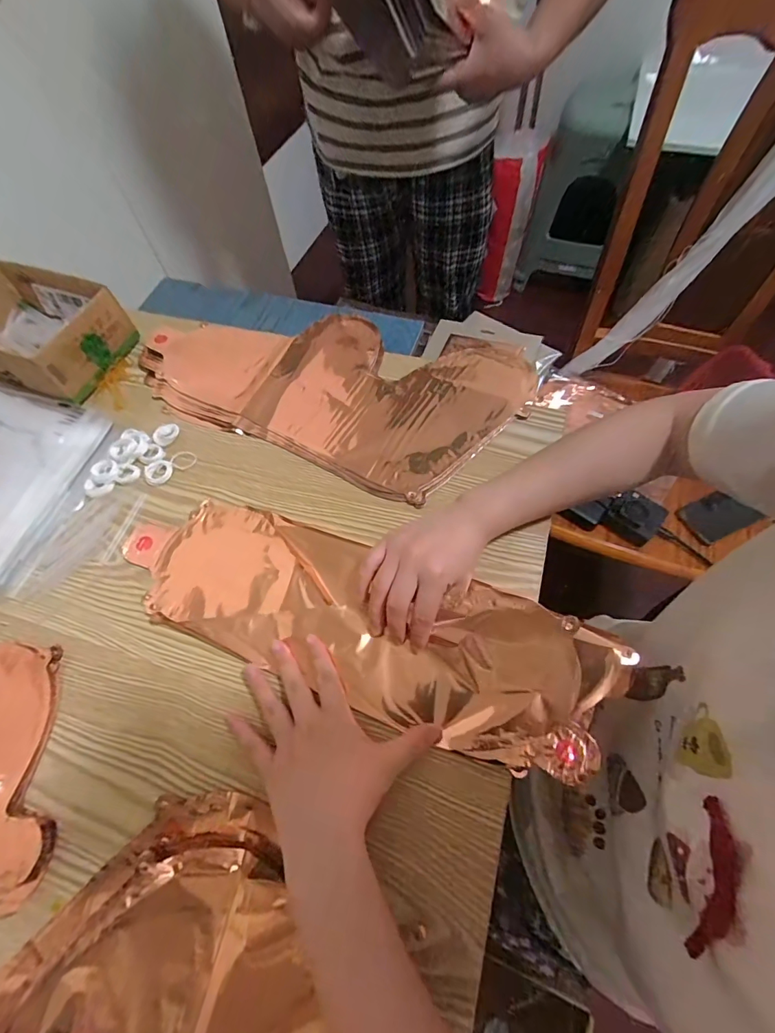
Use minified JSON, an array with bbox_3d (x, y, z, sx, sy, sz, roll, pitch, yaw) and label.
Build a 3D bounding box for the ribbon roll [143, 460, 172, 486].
[{"bbox_3d":[-0.241,-0.047,0.455,0.029,0.005,0.028,-1,63,3],"label":"ribbon roll"}]

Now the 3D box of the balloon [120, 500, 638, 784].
[{"bbox_3d":[-0.034,0.082,0.373,0.431,0.027,0.129,17,66,14],"label":"balloon"}]

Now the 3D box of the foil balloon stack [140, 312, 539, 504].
[{"bbox_3d":[-0.070,-0.146,0.490,0.438,0.015,0.225,12,65,9],"label":"foil balloon stack"}]

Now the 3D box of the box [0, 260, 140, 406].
[{"bbox_3d":[-0.419,-0.225,0.516,0.197,0.062,0.130,23,67,14],"label":"box"}]

